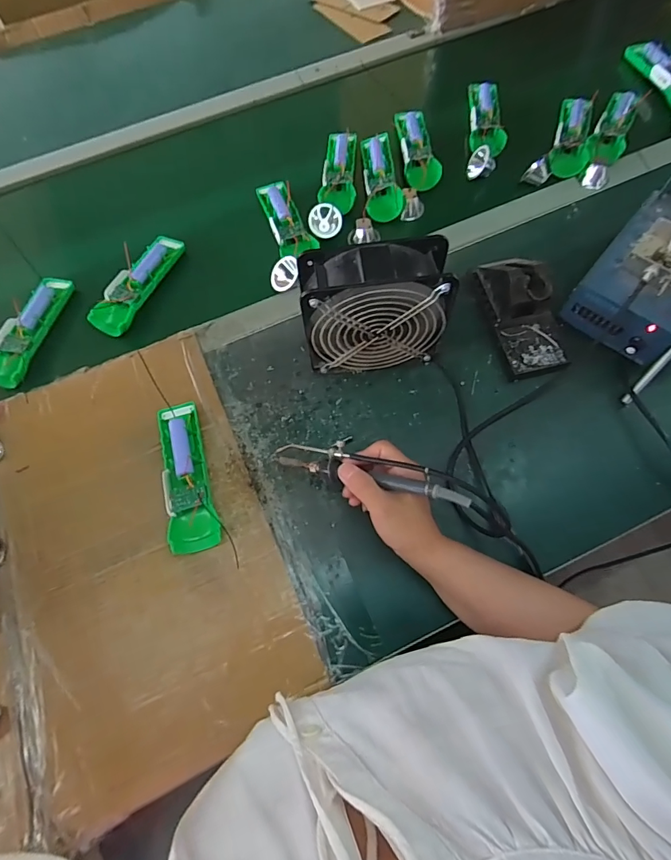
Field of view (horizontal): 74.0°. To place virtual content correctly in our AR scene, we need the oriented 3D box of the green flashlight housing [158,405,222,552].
[{"bbox_3d":[-0.159,0.049,0.474,0.047,0.028,0.162,-17,66,-6],"label":"green flashlight housing"}]

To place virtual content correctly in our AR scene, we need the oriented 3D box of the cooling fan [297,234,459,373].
[{"bbox_3d":[0.040,-0.125,0.479,0.146,0.151,0.062,-7,65,-2],"label":"cooling fan"}]

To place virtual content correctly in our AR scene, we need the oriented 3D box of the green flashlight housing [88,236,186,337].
[{"bbox_3d":[-0.260,-0.198,0.588,0.051,0.021,0.163,23,68,12],"label":"green flashlight housing"}]

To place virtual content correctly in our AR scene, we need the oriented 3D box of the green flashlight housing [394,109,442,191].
[{"bbox_3d":[0.116,-0.406,0.643,0.050,0.037,0.152,-9,67,-1],"label":"green flashlight housing"}]

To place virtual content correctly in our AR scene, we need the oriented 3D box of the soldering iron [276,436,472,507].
[{"bbox_3d":[0.022,0.037,0.423,0.210,0.040,0.035,12,64,34],"label":"soldering iron"}]

